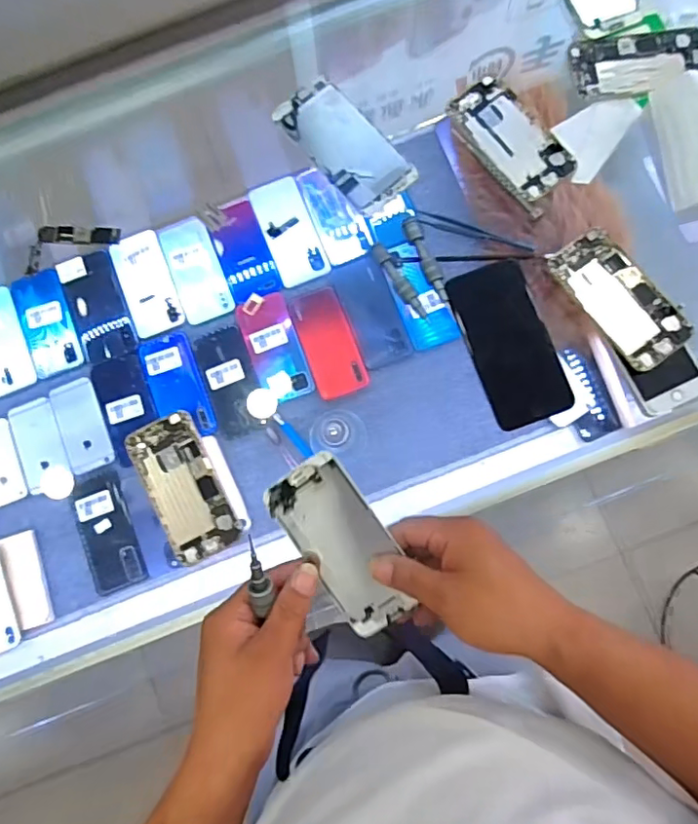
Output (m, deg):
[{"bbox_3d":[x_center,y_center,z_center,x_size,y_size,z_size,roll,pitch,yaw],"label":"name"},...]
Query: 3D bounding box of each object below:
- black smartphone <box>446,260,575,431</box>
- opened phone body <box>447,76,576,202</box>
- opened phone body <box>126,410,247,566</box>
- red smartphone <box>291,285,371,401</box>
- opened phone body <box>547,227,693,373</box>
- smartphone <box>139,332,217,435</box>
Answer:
[{"bbox_3d":[0.152,-0.064,0.537,0.074,0.009,0.152,-20,87,0],"label":"black smartphone"},{"bbox_3d":[0.160,-0.275,0.569,0.068,0.008,0.134,-37,82,-3],"label":"opened phone body"},{"bbox_3d":[-0.156,0.071,0.535,0.068,0.011,0.137,-28,81,-2],"label":"opened phone body"},{"bbox_3d":[-0.028,-0.104,0.828,0.074,0.004,0.160,-19,81,0],"label":"red smartphone"},{"bbox_3d":[0.252,-0.107,0.529,0.064,0.015,0.137,-36,82,-3],"label":"opened phone body"},{"bbox_3d":[-0.250,-0.038,0.827,0.079,0.011,0.158,-19,81,0],"label":"smartphone"}]

